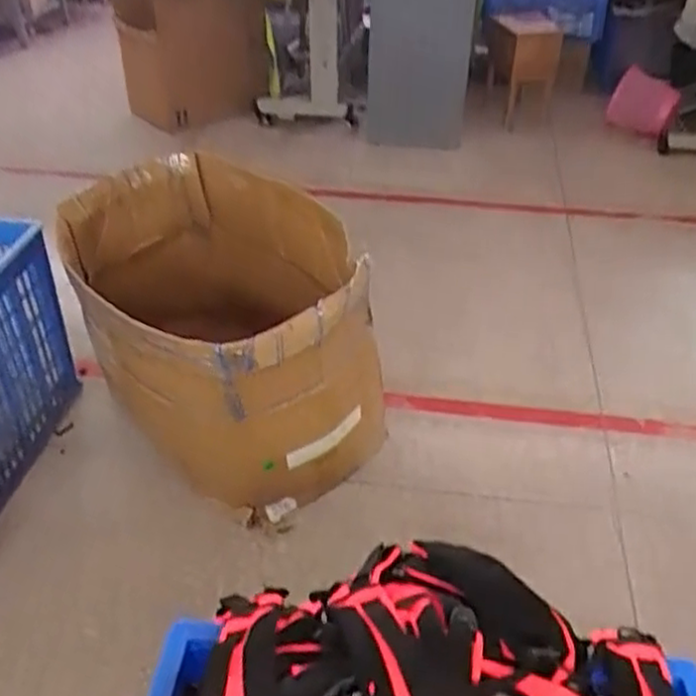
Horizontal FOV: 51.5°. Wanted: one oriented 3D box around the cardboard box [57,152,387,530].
[{"bbox_3d":[-0.297,-0.033,1.697,0.566,0.559,0.726,-17,43,-22],"label":"cardboard box"}]

